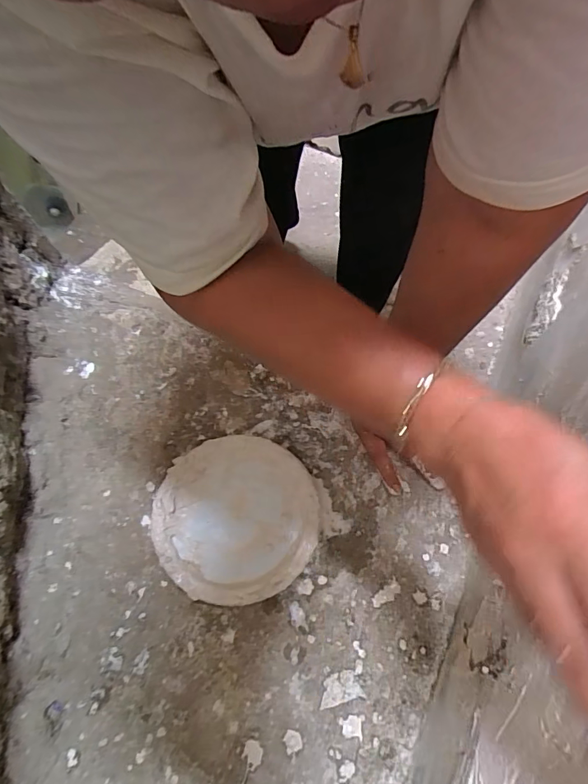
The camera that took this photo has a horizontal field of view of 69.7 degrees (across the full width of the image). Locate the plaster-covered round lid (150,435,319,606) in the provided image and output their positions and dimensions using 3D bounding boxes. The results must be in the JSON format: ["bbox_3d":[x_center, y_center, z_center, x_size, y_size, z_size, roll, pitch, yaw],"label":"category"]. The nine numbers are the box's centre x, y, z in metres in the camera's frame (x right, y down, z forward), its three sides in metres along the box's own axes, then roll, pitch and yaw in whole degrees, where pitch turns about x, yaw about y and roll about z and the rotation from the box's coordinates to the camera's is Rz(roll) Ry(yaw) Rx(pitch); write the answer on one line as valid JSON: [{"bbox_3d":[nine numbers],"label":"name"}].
[{"bbox_3d":[-0.064,0.136,0.467,0.174,0.025,0.170,1,61,-2],"label":"plaster-covered round lid"}]

